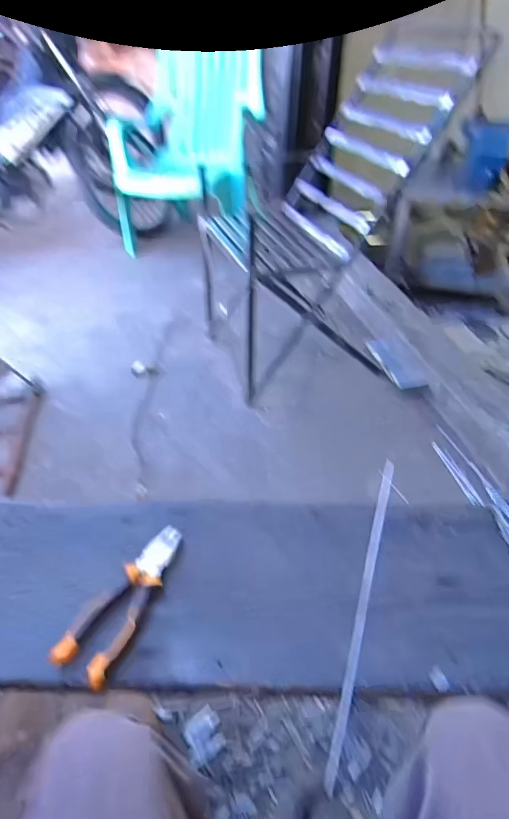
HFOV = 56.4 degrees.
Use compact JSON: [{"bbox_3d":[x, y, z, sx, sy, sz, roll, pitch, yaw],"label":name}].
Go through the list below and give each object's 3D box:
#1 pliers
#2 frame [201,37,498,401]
[{"bbox_3d":[-0.153,0.225,0.578,0.065,0.027,0.198,17,45,16],"label":"pliers"},{"bbox_3d":[0.173,-0.511,1.415,0.566,0.815,0.480,-14,45,-17],"label":"frame"}]

